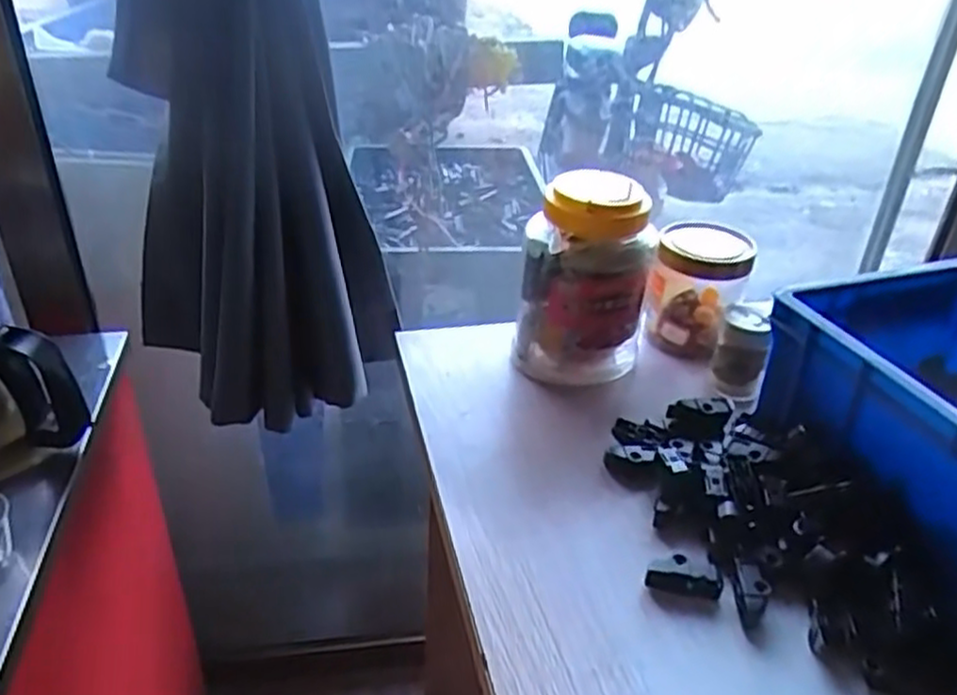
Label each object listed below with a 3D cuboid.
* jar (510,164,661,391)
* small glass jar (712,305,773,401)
[{"bbox_3d":[0.093,-0.056,0.650,0.098,0.172,0.082,15,35,17],"label":"jar"},{"bbox_3d":[0.225,0.006,0.652,0.040,0.073,0.045,16,35,20],"label":"small glass jar"}]

